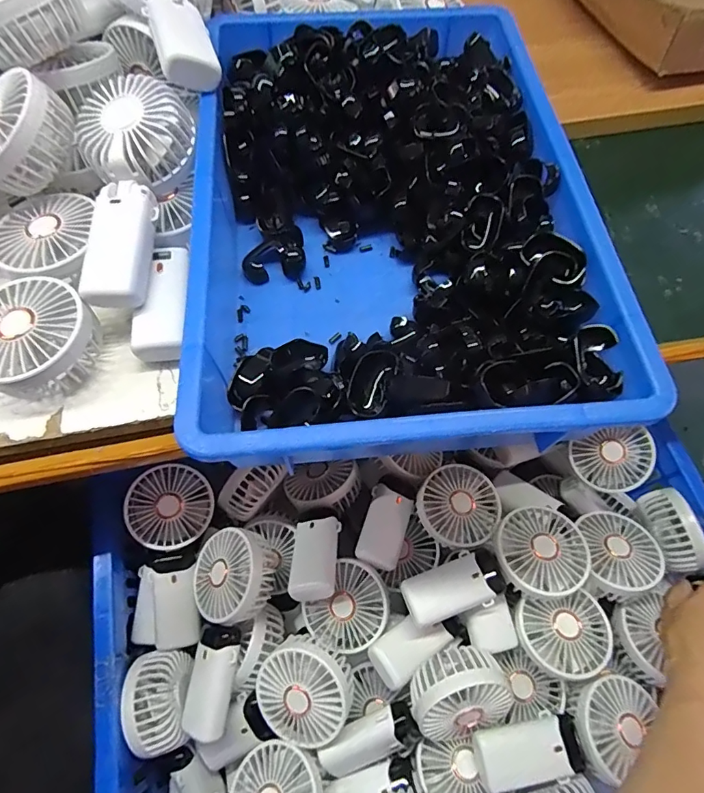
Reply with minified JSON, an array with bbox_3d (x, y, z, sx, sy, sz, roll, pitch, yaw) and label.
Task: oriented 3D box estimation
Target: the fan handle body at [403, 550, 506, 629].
[{"bbox_3d":[0.100,0.184,0.452,0.101,0.041,0.047,-22,67,-11],"label":"fan handle body"}]

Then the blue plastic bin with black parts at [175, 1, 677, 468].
[{"bbox_3d":[0.027,-0.157,0.376,0.282,0.084,0.427,-5,65,-3],"label":"blue plastic bin with black parts"}]

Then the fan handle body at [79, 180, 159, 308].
[{"bbox_3d":[-0.171,-0.113,0.343,0.045,0.022,0.092,2,80,0],"label":"fan handle body"}]

